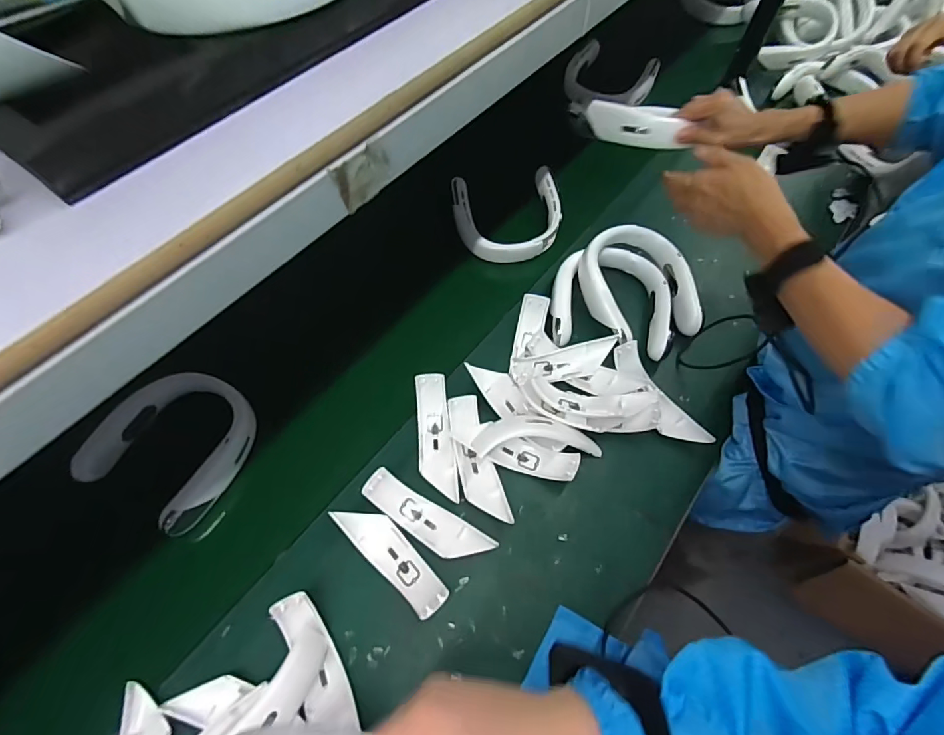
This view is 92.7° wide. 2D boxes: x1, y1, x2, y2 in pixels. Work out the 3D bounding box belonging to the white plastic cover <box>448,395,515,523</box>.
[{"bbox_3d":[0.007,0.127,0.619,0.055,0.035,0.182,-12,62,-6],"label":"white plastic cover"}]

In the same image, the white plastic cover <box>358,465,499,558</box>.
[{"bbox_3d":[-0.057,0.195,0.578,0.172,0.047,0.050,28,65,15],"label":"white plastic cover"}]

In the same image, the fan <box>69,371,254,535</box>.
[{"bbox_3d":[-0.413,0.105,0.636,0.183,0.071,0.197,27,65,14],"label":"fan"}]

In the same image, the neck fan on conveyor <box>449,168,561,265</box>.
[{"bbox_3d":[0.070,-0.288,0.852,0.199,0.049,0.182,-9,61,-5],"label":"neck fan on conveyor"}]

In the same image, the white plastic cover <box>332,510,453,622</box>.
[{"bbox_3d":[-0.100,0.231,0.564,0.174,0.040,0.052,39,68,19],"label":"white plastic cover"}]

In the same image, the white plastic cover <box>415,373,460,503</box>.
[{"bbox_3d":[-0.052,0.098,0.639,0.050,0.041,0.175,-9,74,-5],"label":"white plastic cover"}]

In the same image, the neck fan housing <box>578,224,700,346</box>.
[{"bbox_3d":[0.268,-0.134,0.726,0.166,0.060,0.194,-13,62,-7],"label":"neck fan housing"}]

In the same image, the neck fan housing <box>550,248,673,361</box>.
[{"bbox_3d":[0.228,-0.118,0.742,0.188,0.036,0.199,8,61,5],"label":"neck fan housing"}]

